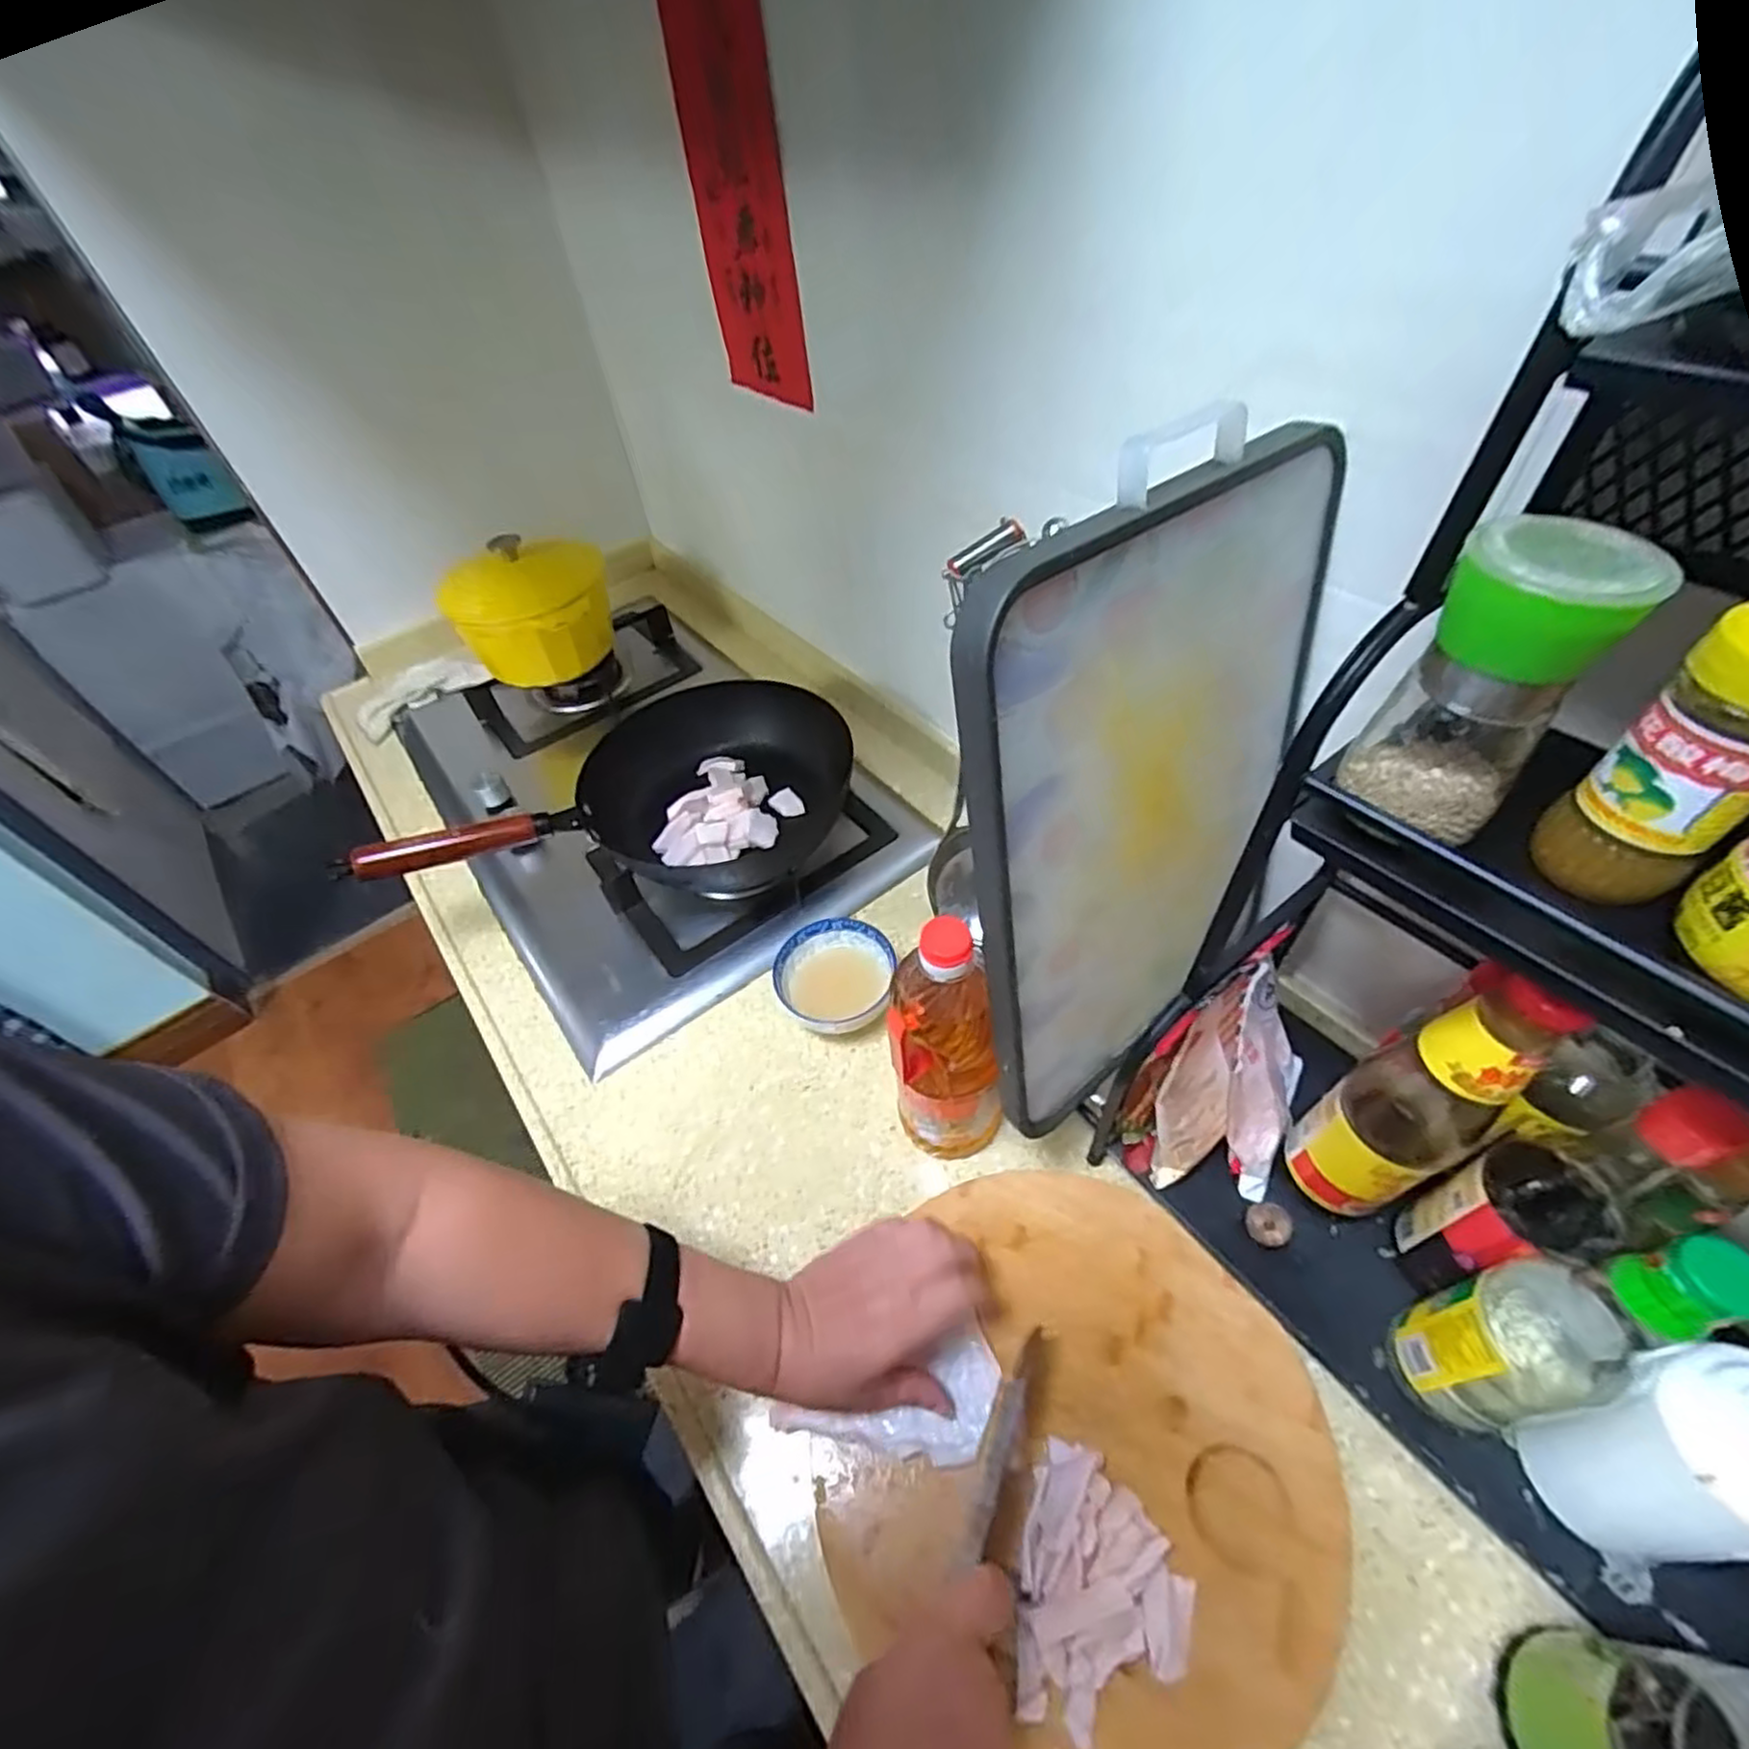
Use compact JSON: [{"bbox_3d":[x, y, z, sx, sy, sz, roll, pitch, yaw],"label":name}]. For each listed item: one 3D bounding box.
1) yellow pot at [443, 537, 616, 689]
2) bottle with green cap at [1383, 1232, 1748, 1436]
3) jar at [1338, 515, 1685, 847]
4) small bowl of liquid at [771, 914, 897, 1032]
[{"bbox_3d":[-0.435,-0.350,0.961,0.178,0.146,0.194,-17,50,-8],"label":"yellow pot"},{"bbox_3d":[0.339,0.237,0.381,0.050,0.242,0.064,-10,50,-2],"label":"bottle with green cap"},{"bbox_3d":[0.243,-0.076,0.298,0.057,0.109,0.051,32,60,28],"label":"jar"},{"bbox_3d":[-0.037,0.100,0.698,0.105,0.048,0.110,-3,50,4],"label":"small bowl of liquid"}]

